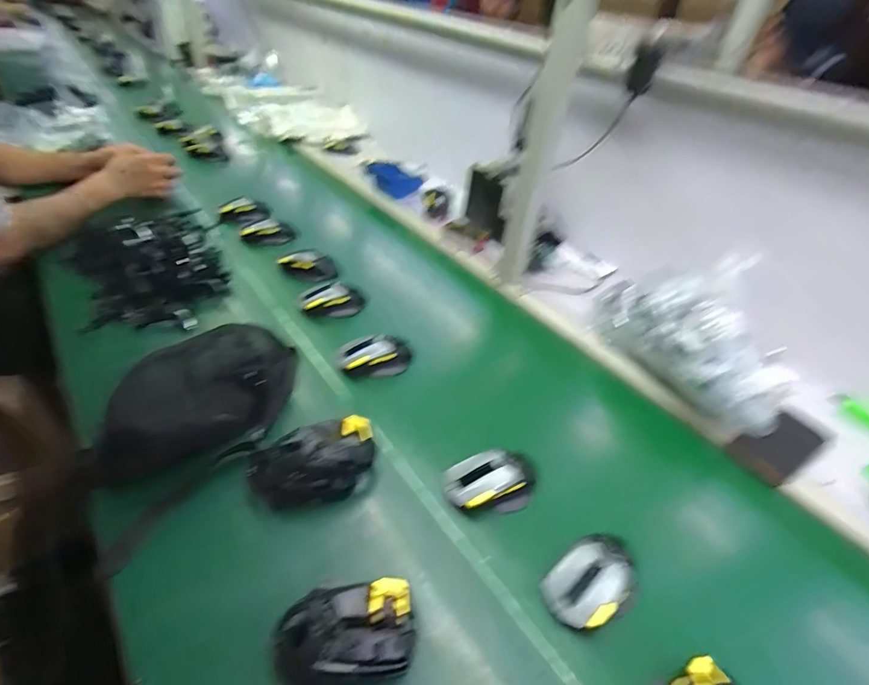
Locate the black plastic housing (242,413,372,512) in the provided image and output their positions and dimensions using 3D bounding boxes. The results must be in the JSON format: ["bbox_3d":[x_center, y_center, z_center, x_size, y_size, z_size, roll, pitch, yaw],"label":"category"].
[{"bbox_3d":[-0.136,0.137,0.513,0.140,0.072,0.072,-12,43,-22],"label":"black plastic housing"}]

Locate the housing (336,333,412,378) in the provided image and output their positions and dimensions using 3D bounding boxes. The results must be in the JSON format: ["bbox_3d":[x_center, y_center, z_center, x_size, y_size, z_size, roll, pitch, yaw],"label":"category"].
[{"bbox_3d":[-0.088,0.019,0.694,0.119,0.040,0.063,-9,42,-19],"label":"housing"}]

